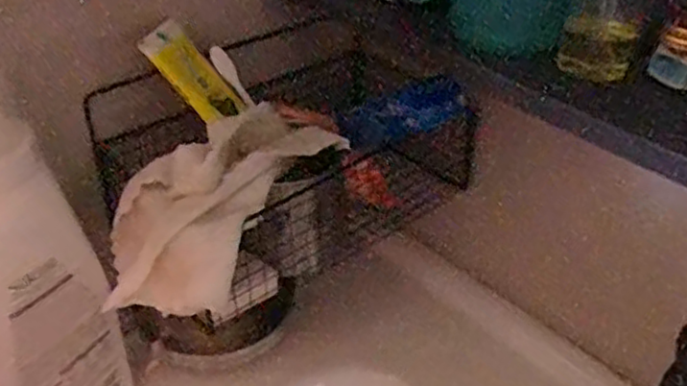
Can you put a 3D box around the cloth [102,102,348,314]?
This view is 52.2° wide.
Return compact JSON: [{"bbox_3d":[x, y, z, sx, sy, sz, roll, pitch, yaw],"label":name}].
[{"bbox_3d":[-0.087,0.004,0.477,0.104,0.056,0.190,25,61,29],"label":"cloth"}]

